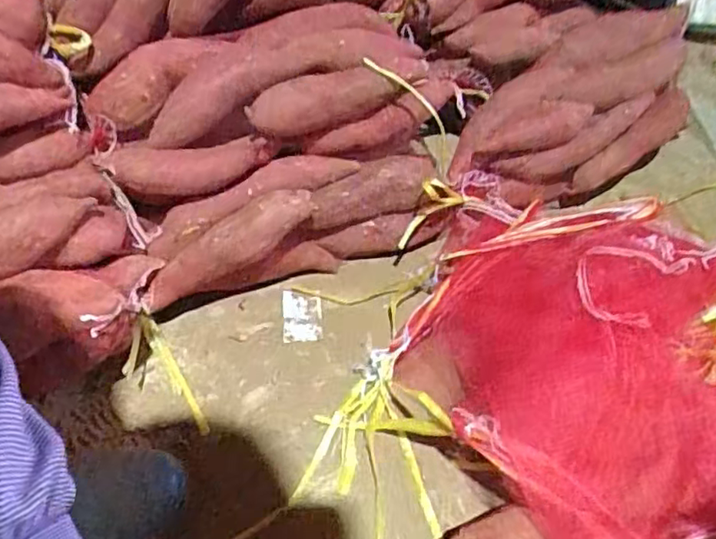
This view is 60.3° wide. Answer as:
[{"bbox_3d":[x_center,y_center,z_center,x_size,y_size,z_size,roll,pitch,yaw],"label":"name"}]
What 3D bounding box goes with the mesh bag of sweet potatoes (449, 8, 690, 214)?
[{"bbox_3d":[0.238,-0.173,0.682,0.335,0.111,0.146,-29,53,-20],"label":"mesh bag of sweet potatoes"}]

